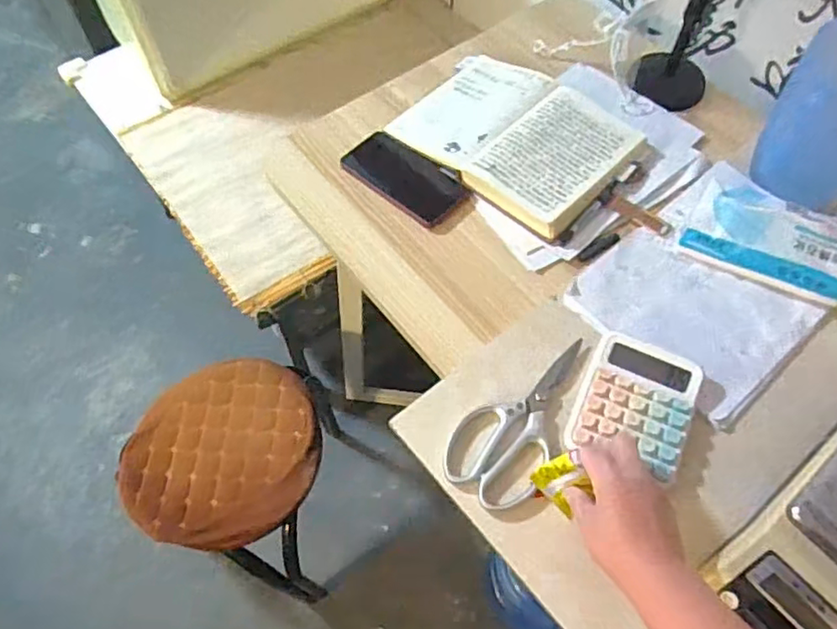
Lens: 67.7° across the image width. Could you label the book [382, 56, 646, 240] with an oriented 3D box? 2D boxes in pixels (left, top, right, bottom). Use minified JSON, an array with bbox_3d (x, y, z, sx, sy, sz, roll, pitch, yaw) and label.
[{"bbox_3d":[0.122,-0.240,0.817,0.286,0.028,0.209,41,67,21],"label":"book"}]

